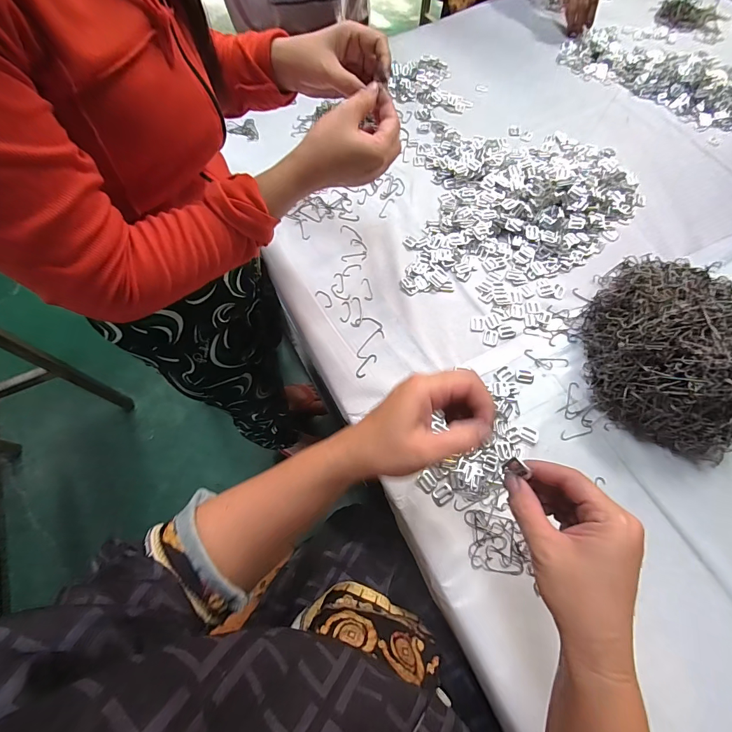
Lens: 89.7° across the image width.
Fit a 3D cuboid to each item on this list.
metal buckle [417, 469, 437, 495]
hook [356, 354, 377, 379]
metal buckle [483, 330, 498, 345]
[{"bbox_3d":[0.071,0.134,0.425,0.021,0.004,0.020,-42,72,-15],"label":"metal buckle"},{"bbox_3d":[0.000,0.000,0.484,0.013,0.004,0.039,31,71,13],"label":"hook"},{"bbox_3d":[0.170,-0.039,0.501,0.019,0.004,0.021,14,68,7],"label":"metal buckle"}]

